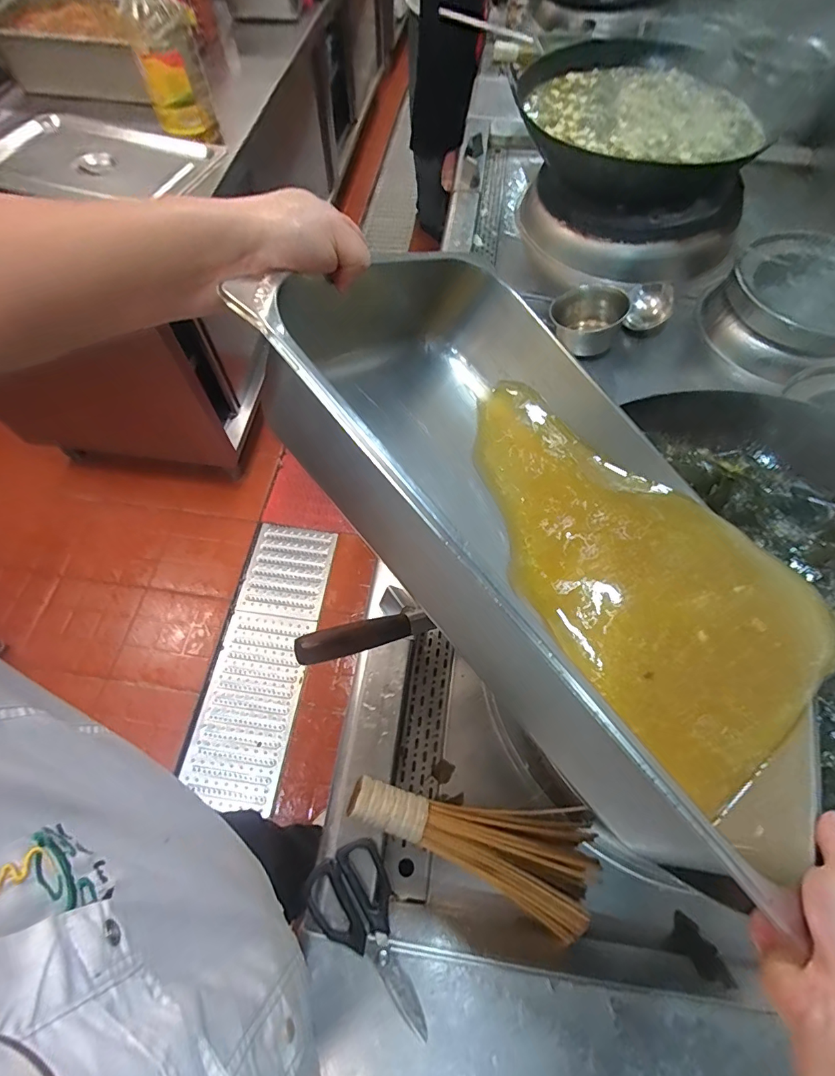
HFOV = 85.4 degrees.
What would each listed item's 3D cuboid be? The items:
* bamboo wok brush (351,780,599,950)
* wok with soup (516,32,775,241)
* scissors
[{"bbox_3d":[0.065,0.364,0.538,0.298,0.052,0.127,13,62,4],"label":"bamboo wok brush"},{"bbox_3d":[0.492,-0.968,1.086,0.514,0.168,0.520,4,62,-1],"label":"wok with soup"},{"bbox_3d":[-0.058,0.452,0.507,0.088,0.009,0.183,-23,65,-14],"label":"scissors"}]

